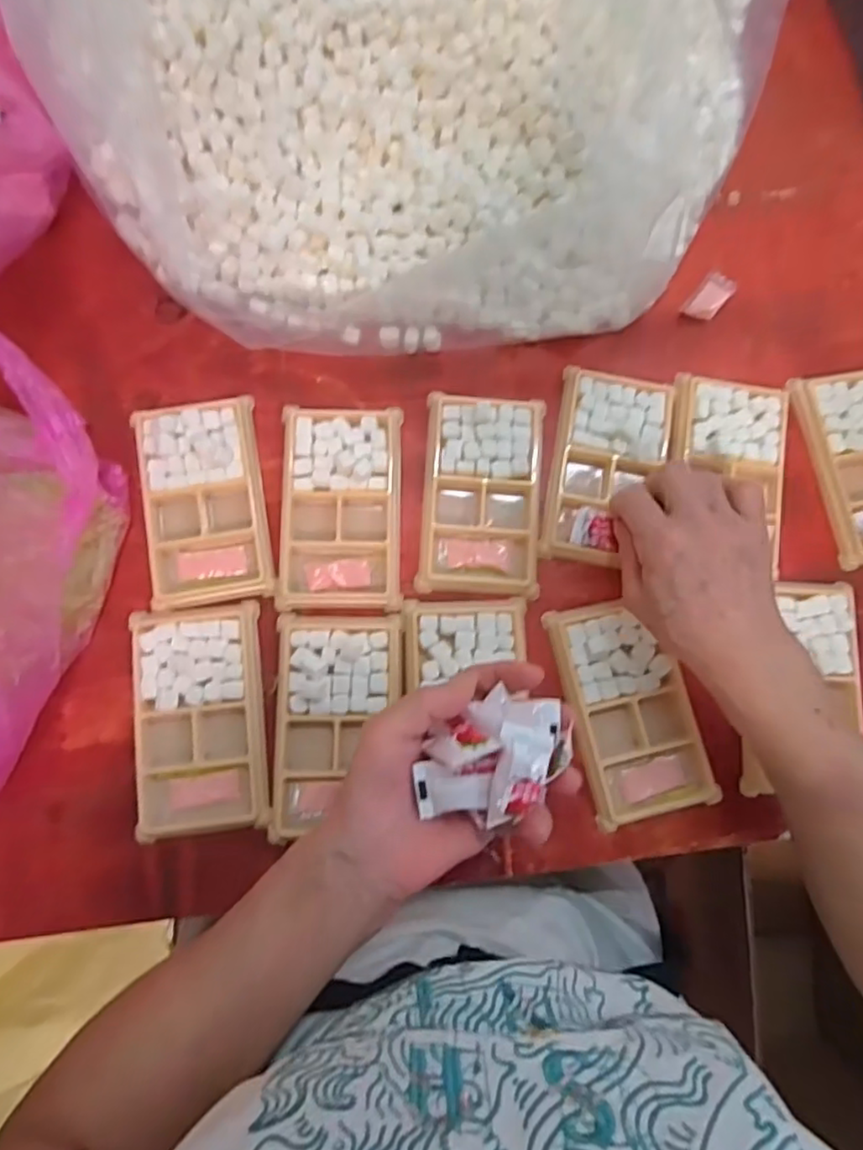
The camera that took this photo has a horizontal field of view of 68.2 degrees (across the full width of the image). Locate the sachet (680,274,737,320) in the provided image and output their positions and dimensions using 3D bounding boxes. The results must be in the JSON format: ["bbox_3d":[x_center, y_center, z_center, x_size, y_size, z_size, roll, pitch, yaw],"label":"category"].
[{"bbox_3d":[0.204,-0.203,0.467,0.022,0.006,0.043,38,81,4],"label":"sachet"}]

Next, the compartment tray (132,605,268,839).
[{"bbox_3d":[-0.145,0.089,0.397,0.080,0.011,0.137,-6,81,-3],"label":"compartment tray"}]

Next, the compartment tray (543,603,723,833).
[{"bbox_3d":[0.129,0.084,0.408,0.078,0.012,0.134,-14,81,-5],"label":"compartment tray"}]

